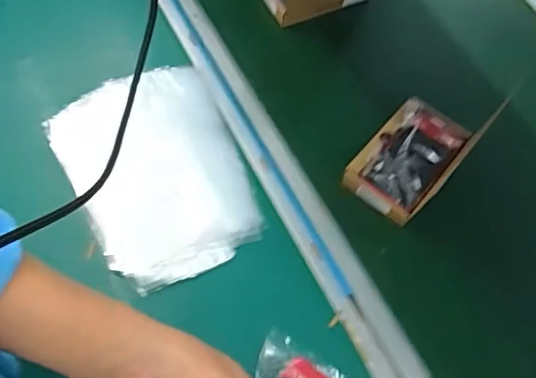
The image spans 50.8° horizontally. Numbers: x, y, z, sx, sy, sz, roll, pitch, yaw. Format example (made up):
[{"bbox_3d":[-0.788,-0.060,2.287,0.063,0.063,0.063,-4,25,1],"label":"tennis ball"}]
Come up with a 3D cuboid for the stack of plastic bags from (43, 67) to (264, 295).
[{"bbox_3d":[-0.116,-0.020,0.598,0.174,0.019,0.242,-22,65,-14],"label":"stack of plastic bags"}]

